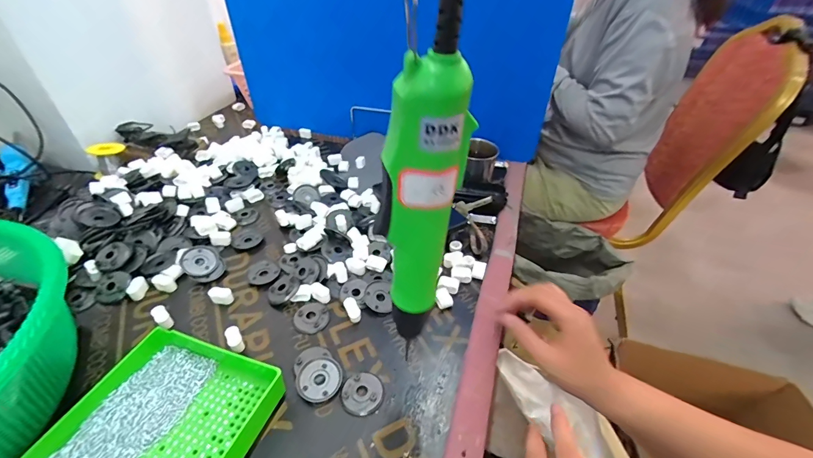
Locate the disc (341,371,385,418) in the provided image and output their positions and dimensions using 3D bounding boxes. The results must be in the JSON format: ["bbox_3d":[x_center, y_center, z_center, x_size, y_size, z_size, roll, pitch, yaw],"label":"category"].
[{"bbox_3d":[-0.043,0.158,0.351,0.040,0.004,0.042,2,41,-2],"label":"disc"}]

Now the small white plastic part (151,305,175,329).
[{"bbox_3d":[-0.274,0.100,0.406,0.026,0.017,0.014,33,49,29],"label":"small white plastic part"}]

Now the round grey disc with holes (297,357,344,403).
[{"bbox_3d":[-0.086,0.149,0.357,0.040,0.009,0.043,2,41,-2],"label":"round grey disc with holes"}]

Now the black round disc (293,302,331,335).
[{"bbox_3d":[-0.109,0.102,0.416,0.040,0.006,0.041,2,41,-2],"label":"black round disc"}]

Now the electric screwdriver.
[{"bbox_3d":[0.008,-0.012,0.208,0.030,0.162,0.034,29,48,30],"label":"electric screwdriver"}]

